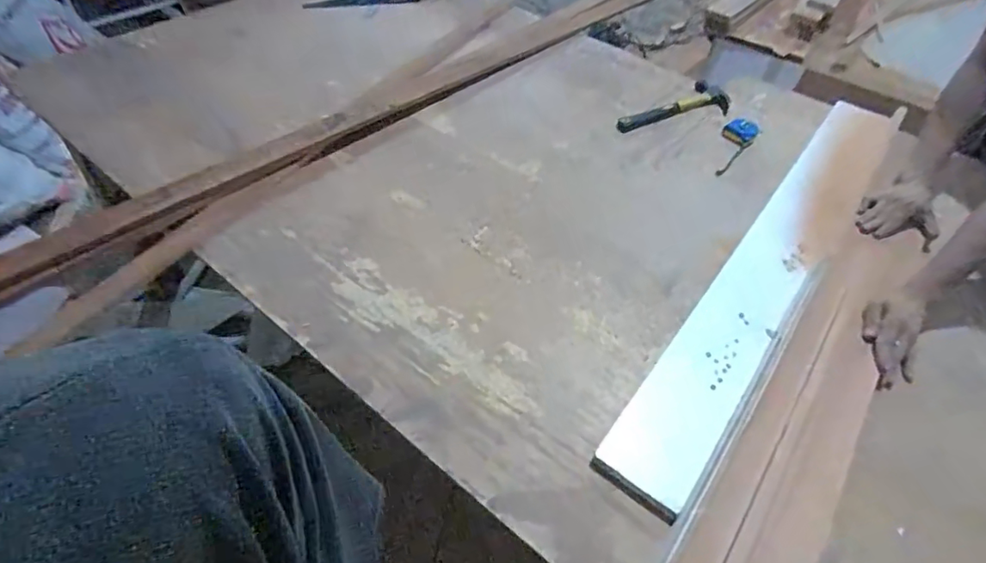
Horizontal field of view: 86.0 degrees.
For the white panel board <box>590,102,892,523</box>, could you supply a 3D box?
[{"bbox_3d":[0.542,-0.057,0.990,0.141,0.028,1.158,30,55,25],"label":"white panel board"}]

